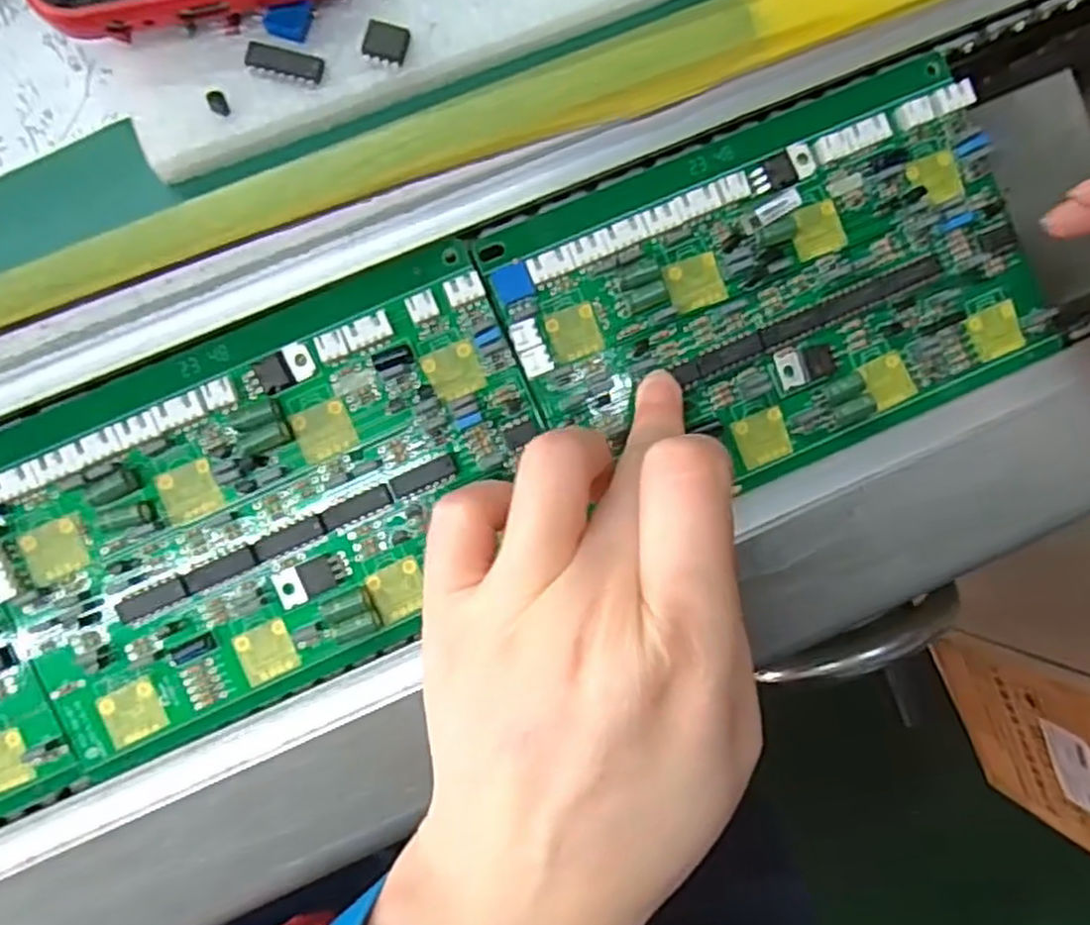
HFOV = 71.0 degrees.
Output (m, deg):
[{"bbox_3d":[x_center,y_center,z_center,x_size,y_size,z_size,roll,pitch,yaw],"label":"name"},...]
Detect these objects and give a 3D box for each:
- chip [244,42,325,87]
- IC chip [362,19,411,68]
[{"bbox_3d":[-0.066,-0.102,0.194,0.020,0.004,0.007,14,88,-4],"label":"chip"},{"bbox_3d":[-0.041,-0.107,0.197,0.011,0.006,0.011,11,89,-4],"label":"IC chip"}]

